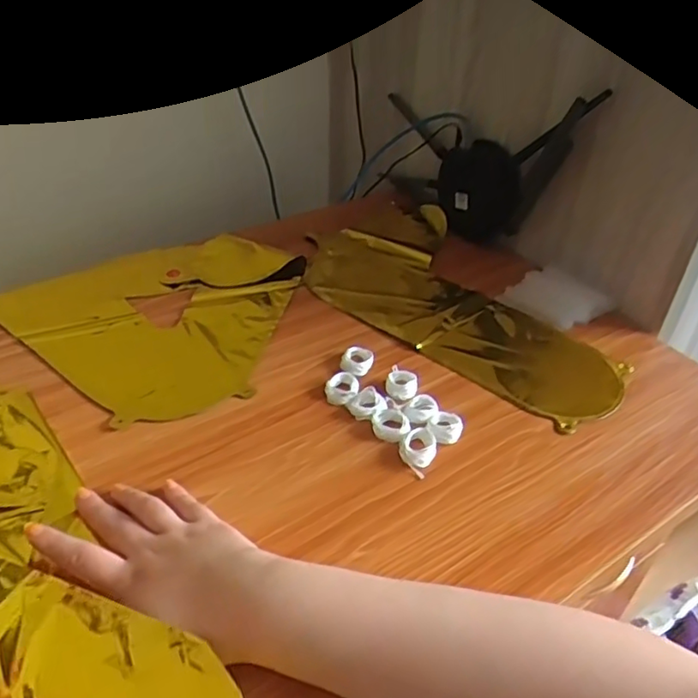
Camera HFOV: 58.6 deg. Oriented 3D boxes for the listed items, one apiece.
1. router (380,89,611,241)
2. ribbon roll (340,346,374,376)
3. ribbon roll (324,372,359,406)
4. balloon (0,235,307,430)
[{"bbox_3d":[0.141,-0.234,0.742,0.032,0.180,0.313,-22,44,-28],"label":"router"},{"bbox_3d":[0.007,0.011,0.578,0.030,0.013,0.027,5,38,3],"label":"ribbon roll"},{"bbox_3d":[-0.006,0.035,0.549,0.028,0.010,0.035,2,38,-1],"label":"ribbon roll"},{"bbox_3d":[-0.180,-0.049,0.636,0.284,0.022,0.262,30,45,31],"label":"balloon"}]

